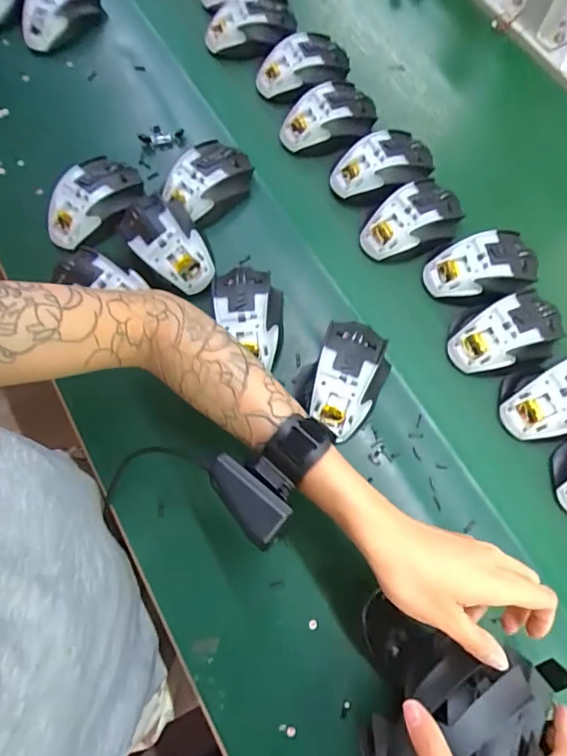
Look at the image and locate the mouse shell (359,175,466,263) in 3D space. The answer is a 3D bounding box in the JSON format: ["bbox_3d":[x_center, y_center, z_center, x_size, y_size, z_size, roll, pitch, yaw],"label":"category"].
[{"bbox_3d":[0.143,-0.169,0.508,0.110,0.039,0.065,-35,75,-10],"label":"mouse shell"}]

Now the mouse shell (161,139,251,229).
[{"bbox_3d":[-0.081,-0.217,0.515,0.078,0.037,0.103,39,77,12],"label":"mouse shell"}]

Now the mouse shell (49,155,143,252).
[{"bbox_3d":[-0.206,-0.192,0.506,0.113,0.035,0.072,-33,75,-9],"label":"mouse shell"}]

